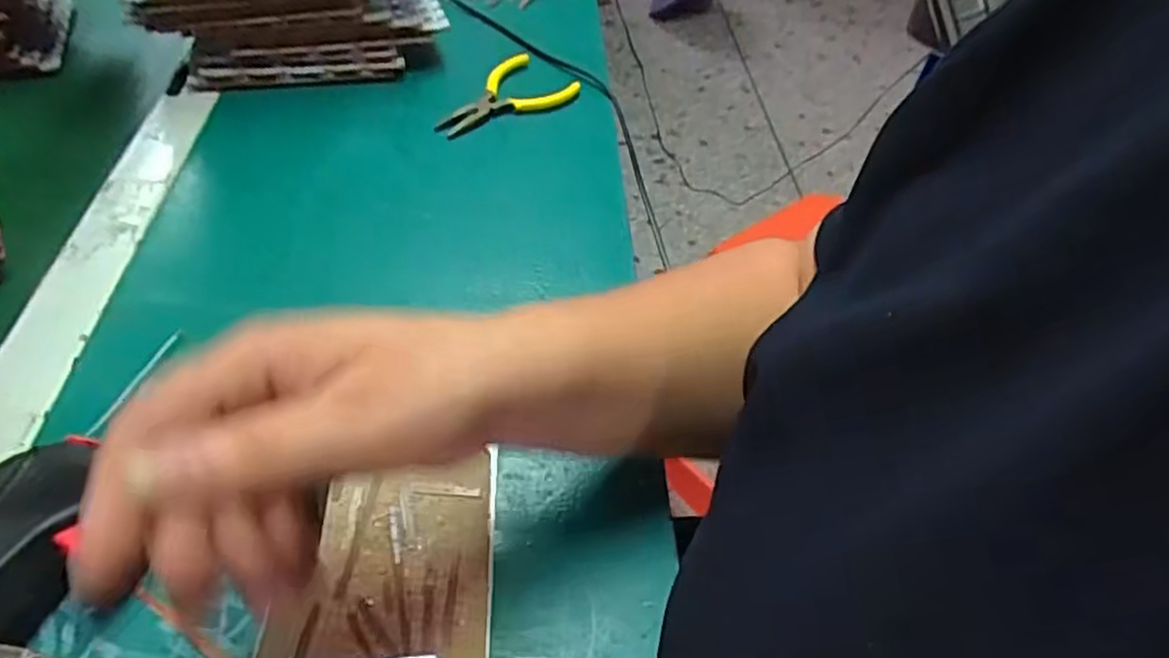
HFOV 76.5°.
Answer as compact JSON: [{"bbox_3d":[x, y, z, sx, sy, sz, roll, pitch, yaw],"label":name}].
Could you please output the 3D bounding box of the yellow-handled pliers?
[{"bbox_3d":[-0.063,-0.177,0.574,0.064,0.016,0.122,33,51,21],"label":"yellow-handled pliers"}]

